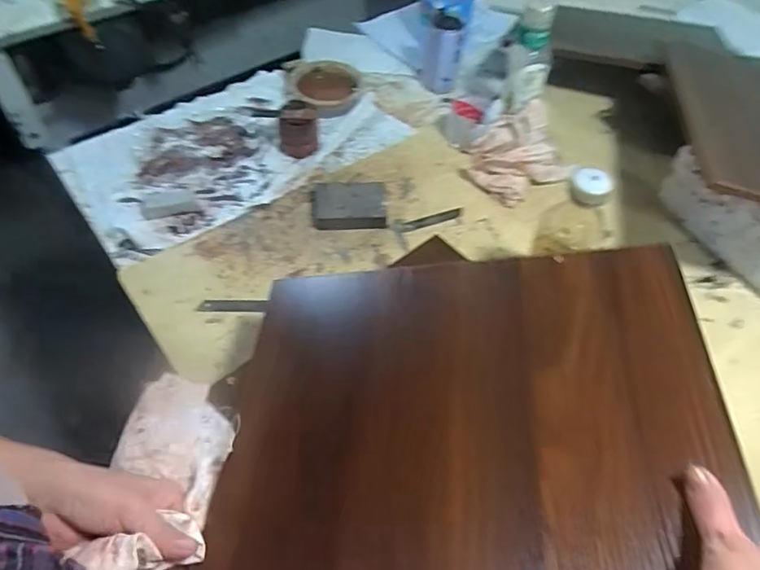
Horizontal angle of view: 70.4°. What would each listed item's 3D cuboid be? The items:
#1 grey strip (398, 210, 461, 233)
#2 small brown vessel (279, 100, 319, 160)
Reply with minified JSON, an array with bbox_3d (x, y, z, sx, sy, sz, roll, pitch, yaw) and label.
[{"bbox_3d":[0.071,-0.090,0.758,0.091,0.004,0.015,-17,71,-5],"label":"grey strip"},{"bbox_3d":[-0.132,-0.254,0.865,0.059,0.061,0.072,-10,55,-10],"label":"small brown vessel"}]

